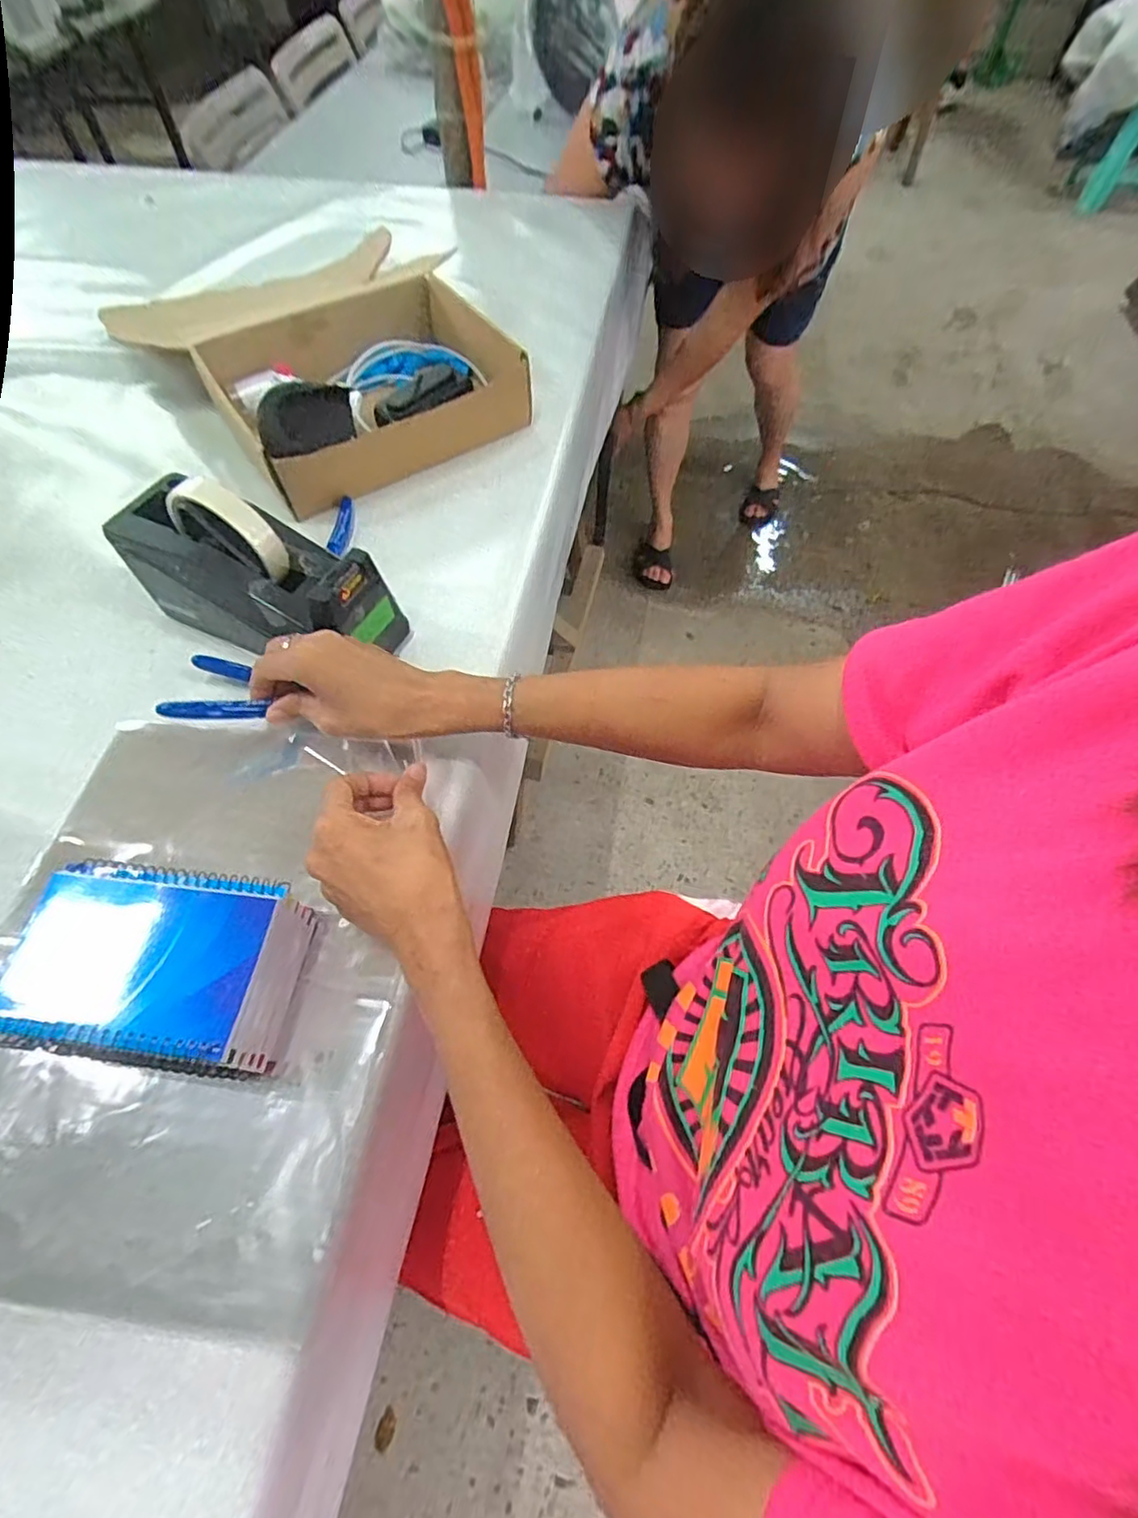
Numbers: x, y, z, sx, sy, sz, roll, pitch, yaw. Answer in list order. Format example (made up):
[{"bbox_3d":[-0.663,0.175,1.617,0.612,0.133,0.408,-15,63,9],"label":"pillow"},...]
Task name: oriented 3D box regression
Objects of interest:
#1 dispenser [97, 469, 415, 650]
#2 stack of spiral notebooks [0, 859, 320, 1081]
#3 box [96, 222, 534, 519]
[{"bbox_3d":[-0.235,-0.145,0.476,0.199,0.118,0.083,20,61,10],"label":"dispenser"},{"bbox_3d":[-0.229,0.118,0.353,0.128,0.063,0.098,7,60,3],"label":"stack of spiral notebooks"},{"bbox_3d":[-0.212,-0.388,0.641,0.284,0.094,0.235,-35,66,-20],"label":"box"}]

